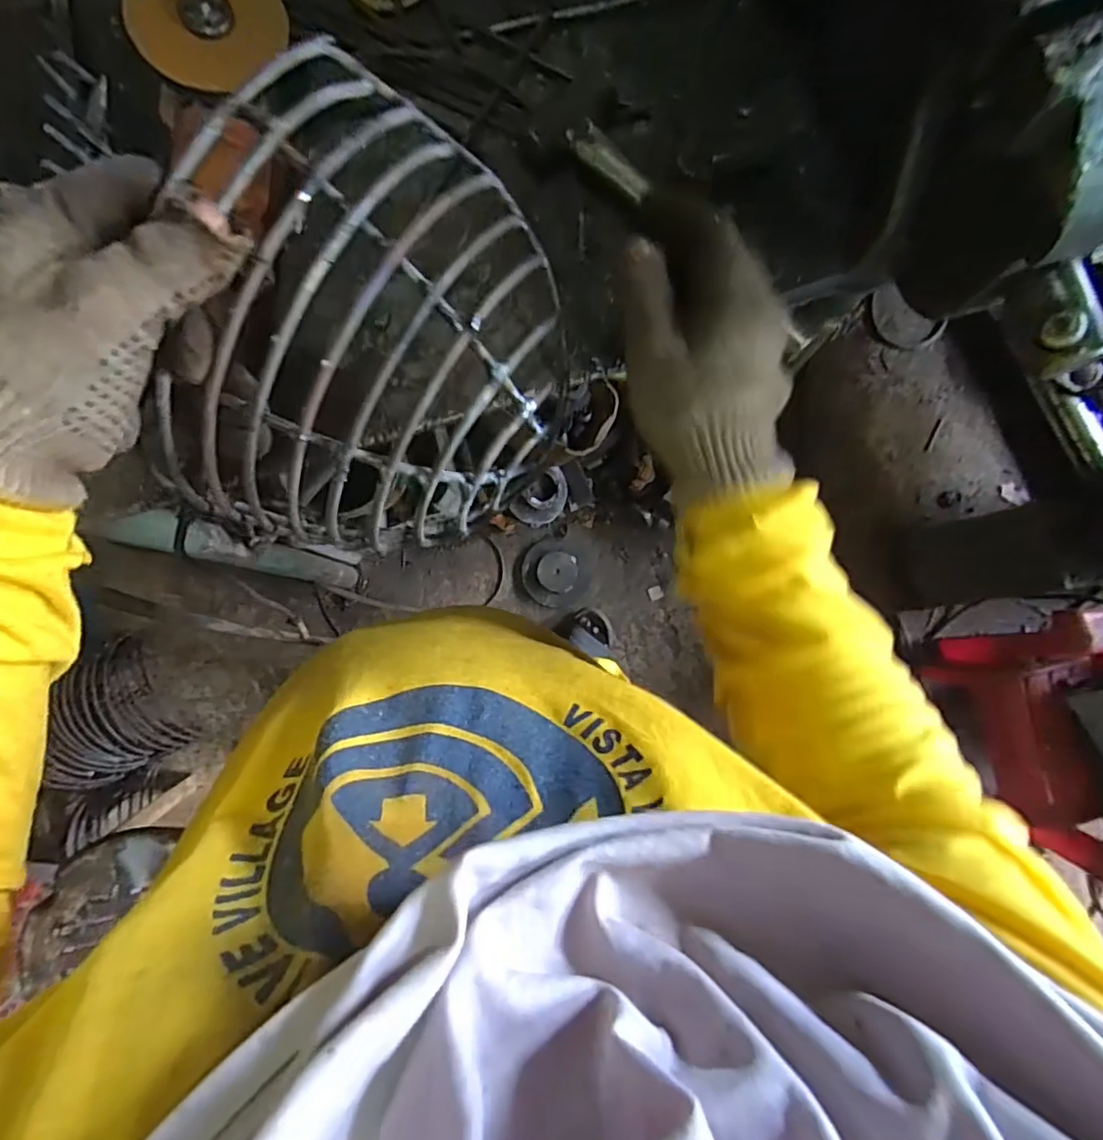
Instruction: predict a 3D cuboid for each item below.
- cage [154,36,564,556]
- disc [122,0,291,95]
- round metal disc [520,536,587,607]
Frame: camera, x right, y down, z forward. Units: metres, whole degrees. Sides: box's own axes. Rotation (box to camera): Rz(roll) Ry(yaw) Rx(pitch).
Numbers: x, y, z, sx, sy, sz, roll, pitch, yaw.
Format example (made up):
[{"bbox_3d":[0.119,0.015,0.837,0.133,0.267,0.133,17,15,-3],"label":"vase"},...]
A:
[{"bbox_3d":[-0.075,-0.103,0.286,0.154,0.116,0.198,22,89,3],"label":"cage"},{"bbox_3d":[-0.210,-0.336,0.372,0.083,0.004,0.077,-1,96,-11],"label":"disc"},{"bbox_3d":[0.005,0.003,1.309,0.132,0.032,0.145,6,88,2],"label":"round metal disc"}]

